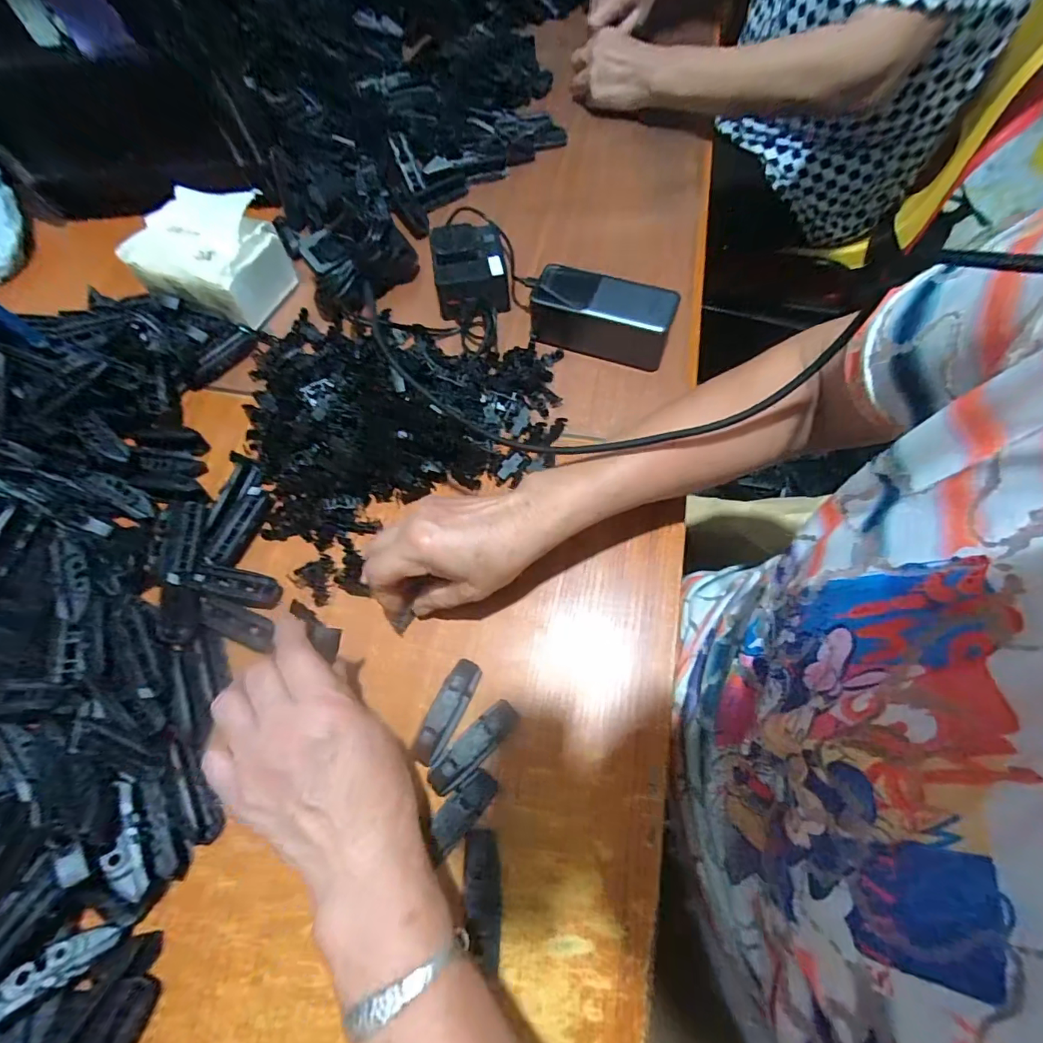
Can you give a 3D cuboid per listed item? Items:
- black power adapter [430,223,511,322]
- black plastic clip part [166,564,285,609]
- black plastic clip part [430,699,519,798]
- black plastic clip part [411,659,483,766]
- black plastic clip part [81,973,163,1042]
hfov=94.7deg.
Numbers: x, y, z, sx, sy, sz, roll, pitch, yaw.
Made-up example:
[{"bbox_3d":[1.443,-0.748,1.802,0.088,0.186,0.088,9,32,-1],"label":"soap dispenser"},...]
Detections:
[{"bbox_3d":[-0.051,-0.253,0.481,0.069,0.057,0.074,-7,65,0],"label":"black power adapter"},{"bbox_3d":[-0.236,0.048,0.380,0.092,0.006,0.025,11,66,8],"label":"black plastic clip part"},{"bbox_3d":[-0.033,0.155,0.329,0.022,0.020,0.073,41,74,20],"label":"black plastic clip part"},{"bbox_3d":[-0.052,0.134,0.340,0.021,0.019,0.072,22,68,13],"label":"black plastic clip part"},{"bbox_3d":[-0.238,0.302,0.274,0.024,0.016,0.070,21,68,13],"label":"black plastic clip part"}]

